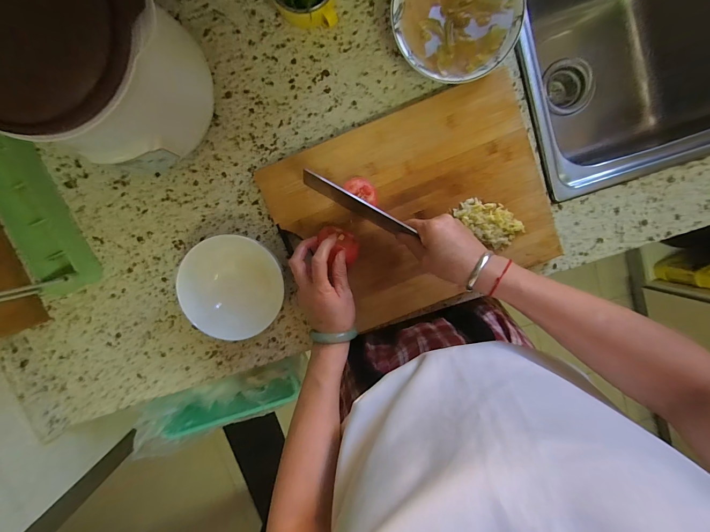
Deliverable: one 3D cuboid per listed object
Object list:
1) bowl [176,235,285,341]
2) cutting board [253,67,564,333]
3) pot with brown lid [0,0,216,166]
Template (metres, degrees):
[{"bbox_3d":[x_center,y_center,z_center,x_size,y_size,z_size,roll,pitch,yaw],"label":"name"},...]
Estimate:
[{"bbox_3d":[-0.189,0.032,0.485,0.126,0.068,0.158,-27,98,4],"label":"bowl"},{"bbox_3d":[0.096,-0.080,0.488,0.407,0.035,0.304,-24,98,3],"label":"cutting board"},{"bbox_3d":[-0.292,-0.231,0.366,0.189,0.225,0.190,32,97,-5],"label":"pot with brown lid"}]

